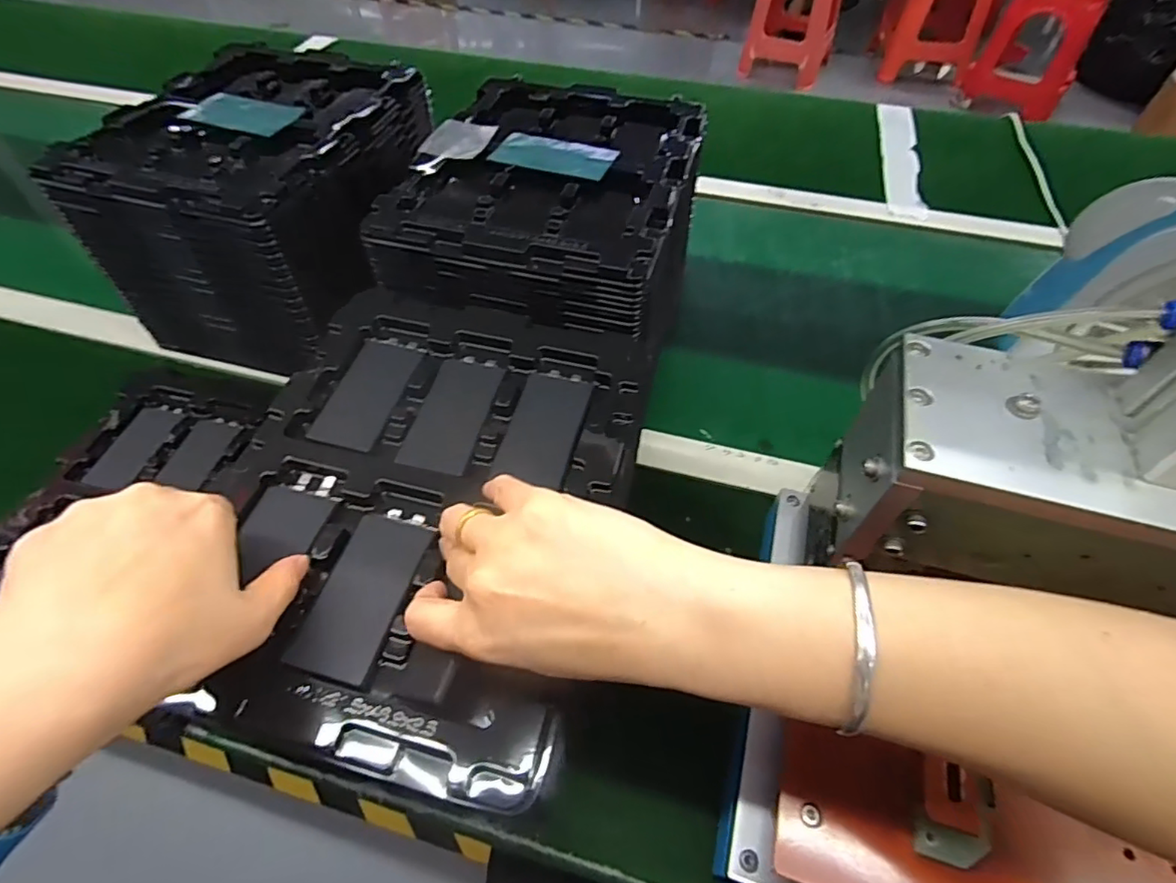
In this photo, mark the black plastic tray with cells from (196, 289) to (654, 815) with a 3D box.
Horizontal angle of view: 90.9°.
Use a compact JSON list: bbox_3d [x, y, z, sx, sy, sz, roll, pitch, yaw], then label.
[{"bbox_3d":[-0.092,0.025,0.329,0.214,0.017,0.275,13,55,9],"label":"black plastic tray with cells"}]

